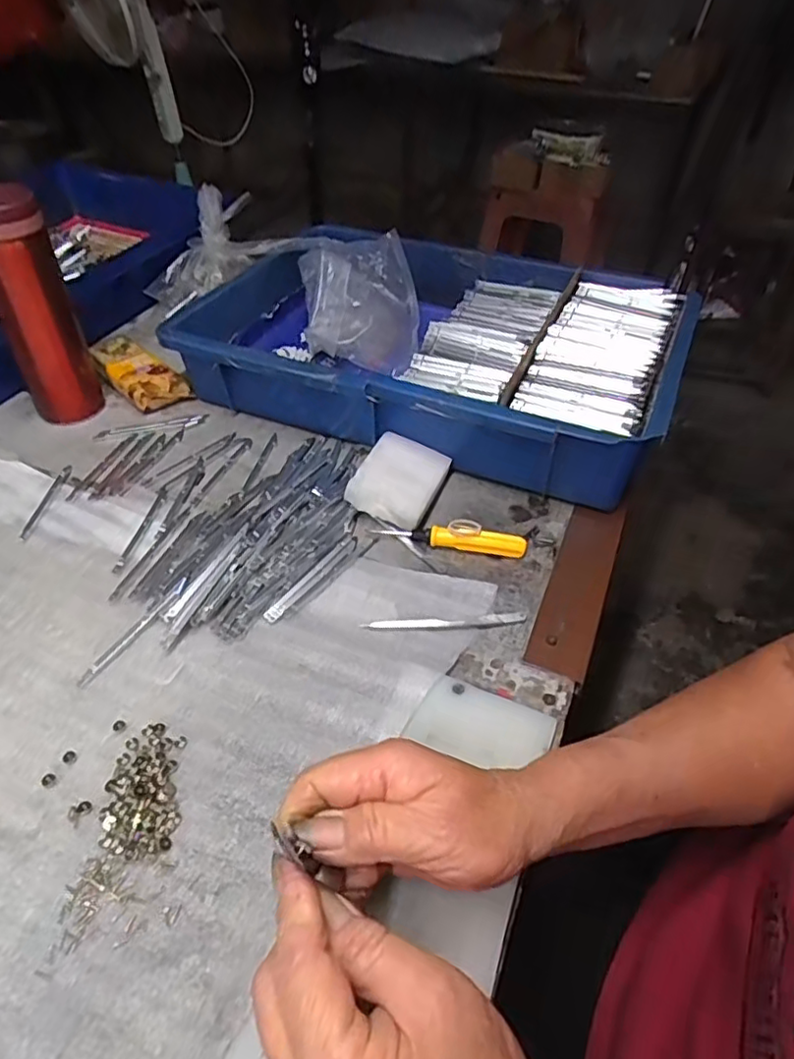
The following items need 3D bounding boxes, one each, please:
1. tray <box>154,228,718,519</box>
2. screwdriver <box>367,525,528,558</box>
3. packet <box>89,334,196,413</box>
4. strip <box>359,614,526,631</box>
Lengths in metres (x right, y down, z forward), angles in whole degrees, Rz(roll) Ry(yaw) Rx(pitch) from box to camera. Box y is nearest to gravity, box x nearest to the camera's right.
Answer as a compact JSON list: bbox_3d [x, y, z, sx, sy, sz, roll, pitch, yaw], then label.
[{"bbox_3d":[0.016,-0.180,0.605,0.460,0.096,0.275,18,47,16],"label":"tray"},{"bbox_3d":[0.038,0.006,0.465,0.113,0.017,0.011,9,45,7],"label":"screwdriver"},{"bbox_3d":[-0.255,-0.152,0.607,0.114,0.034,0.051,35,53,30],"label":"packet"},{"bbox_3d":[0.032,0.061,0.415,0.107,0.004,0.011,-1,44,-3],"label":"strip"}]

